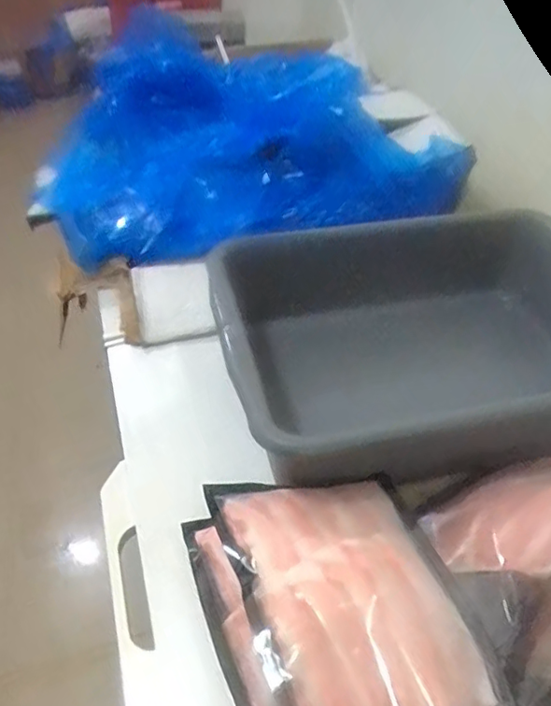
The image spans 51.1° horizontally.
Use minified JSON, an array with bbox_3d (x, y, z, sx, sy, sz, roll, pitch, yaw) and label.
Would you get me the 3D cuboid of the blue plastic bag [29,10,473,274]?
[{"bbox_3d":[-0.063,-0.388,1.111,0.709,0.281,0.415,-2,42,-6],"label":"blue plastic bag"}]

